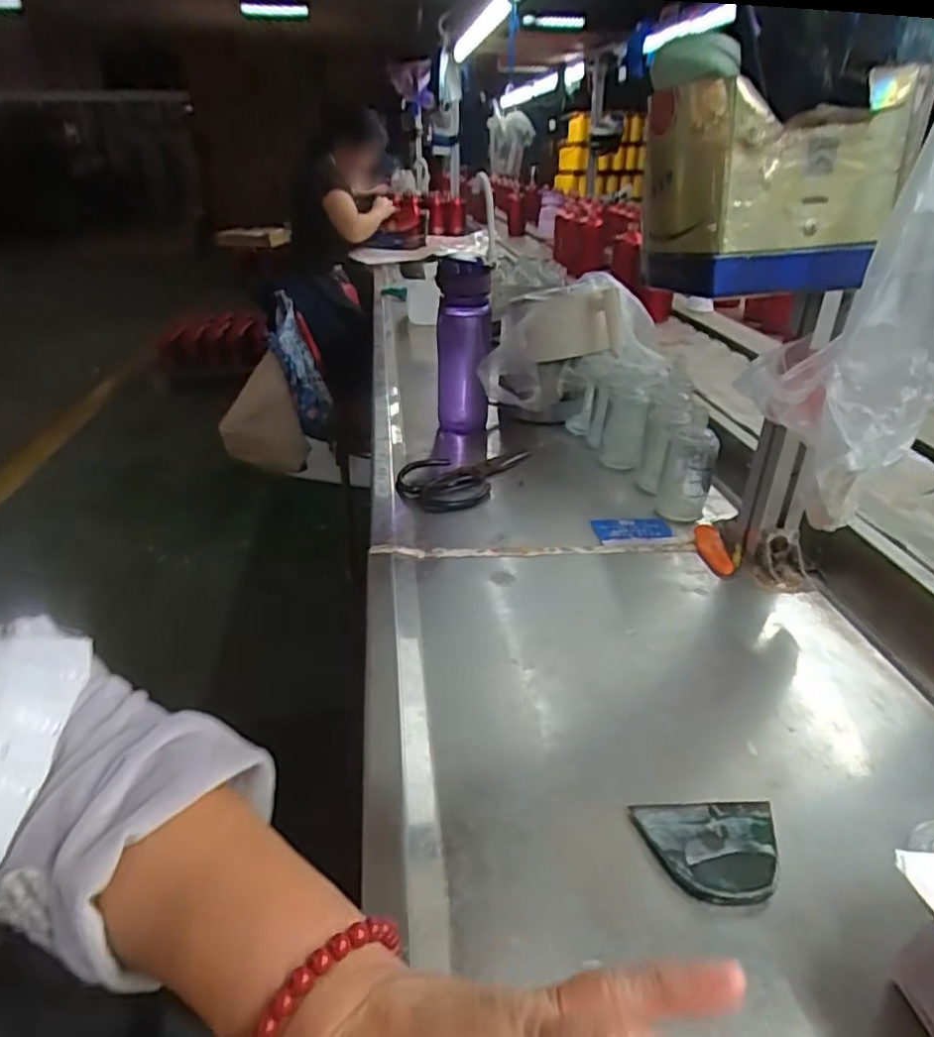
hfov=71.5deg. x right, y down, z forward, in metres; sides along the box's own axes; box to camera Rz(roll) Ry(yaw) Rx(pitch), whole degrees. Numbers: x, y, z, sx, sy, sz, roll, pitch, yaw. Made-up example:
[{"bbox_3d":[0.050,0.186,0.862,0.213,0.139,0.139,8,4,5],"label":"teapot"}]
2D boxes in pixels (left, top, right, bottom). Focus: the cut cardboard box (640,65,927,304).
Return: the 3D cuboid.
[{"bbox_3d":[0.219,-0.247,0.497,0.155,0.130,0.124,-3,29,-5],"label":"cut cardboard box"}]

